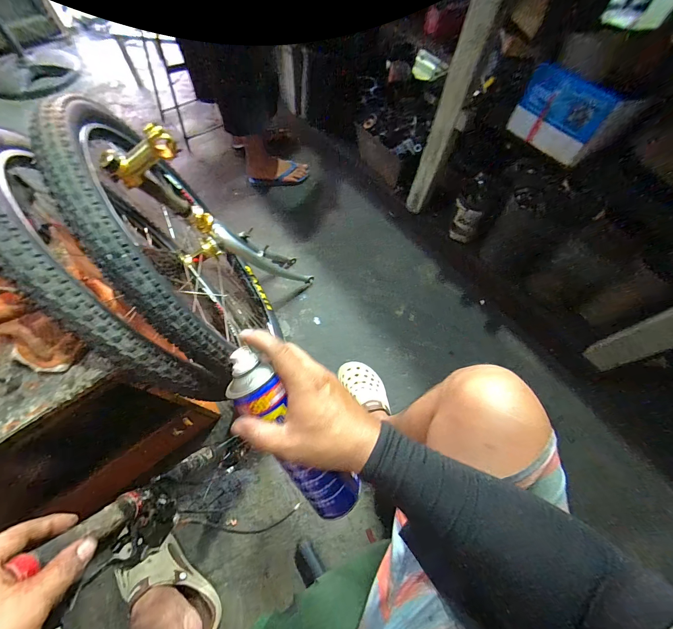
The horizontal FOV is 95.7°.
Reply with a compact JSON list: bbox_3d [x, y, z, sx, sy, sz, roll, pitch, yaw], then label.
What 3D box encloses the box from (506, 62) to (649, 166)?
[{"bbox_3d":[0.501,-0.430,0.654,0.085,0.138,0.200,-24,67,-14],"label":"box"}]

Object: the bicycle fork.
[{"bbox_3d":[-0.236,-0.213,0.778,0.115,0.632,0.151,-32,67,12],"label":"bicycle fork"}]

